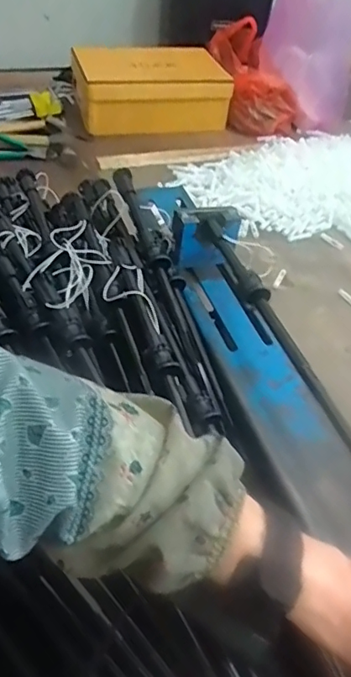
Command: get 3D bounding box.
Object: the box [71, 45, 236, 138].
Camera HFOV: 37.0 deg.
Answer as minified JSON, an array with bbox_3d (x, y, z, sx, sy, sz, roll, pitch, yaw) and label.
[{"bbox_3d":[-0.045,-0.489,1.027,0.287,0.119,0.119,-6,46,-11],"label":"box"}]

